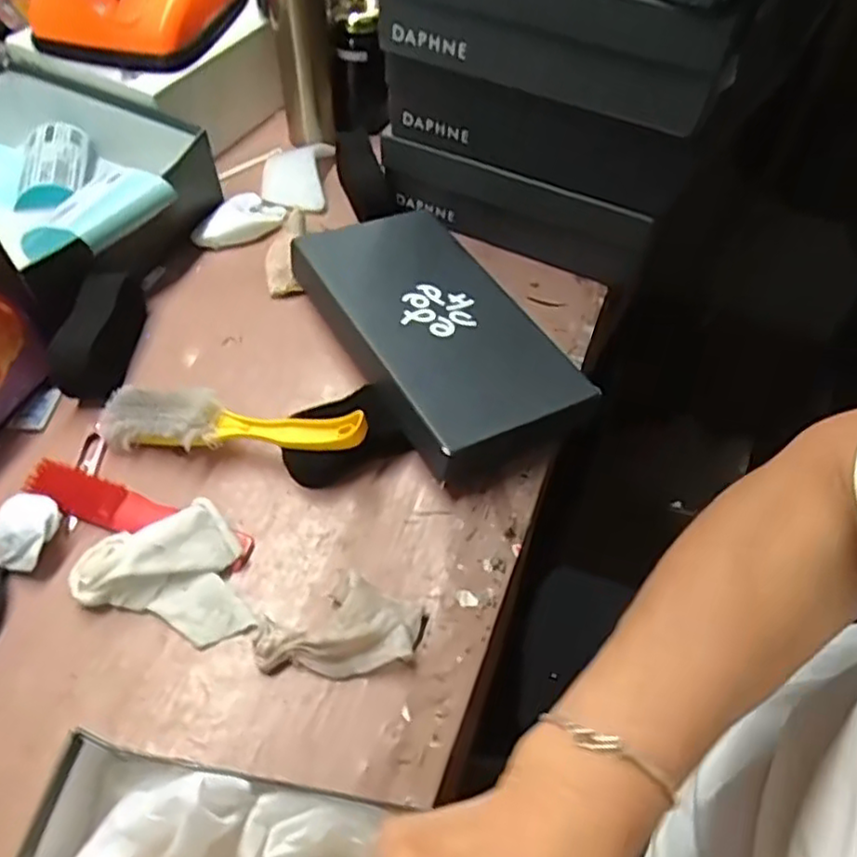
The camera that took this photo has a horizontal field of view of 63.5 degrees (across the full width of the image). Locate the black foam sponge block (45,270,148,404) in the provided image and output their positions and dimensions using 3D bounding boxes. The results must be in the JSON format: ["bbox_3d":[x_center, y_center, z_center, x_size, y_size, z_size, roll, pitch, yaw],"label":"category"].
[{"bbox_3d":[-0.303,-0.087,0.633,0.046,0.062,0.125,1,55,-1],"label":"black foam sponge block"}]

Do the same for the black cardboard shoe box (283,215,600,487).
[{"bbox_3d":[0.010,-0.093,0.648,0.175,0.054,0.303,-23,62,-23],"label":"black cardboard shoe box"}]

